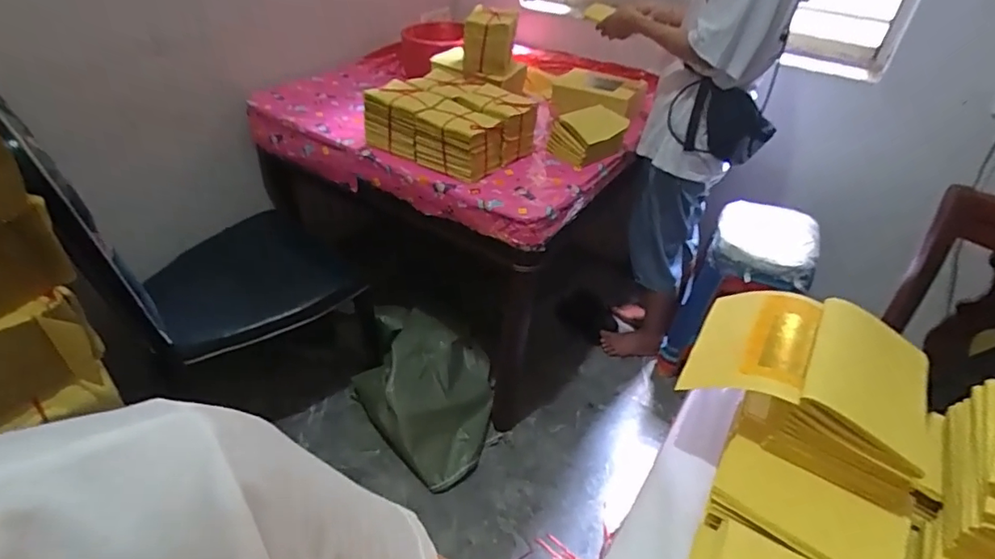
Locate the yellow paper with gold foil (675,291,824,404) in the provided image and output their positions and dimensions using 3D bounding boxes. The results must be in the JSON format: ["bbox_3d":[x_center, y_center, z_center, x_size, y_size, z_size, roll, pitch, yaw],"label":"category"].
[{"bbox_3d":[0.273,0.066,0.580,0.119,0.017,0.154,-1,36,41],"label":"yellow paper with gold foil"}]

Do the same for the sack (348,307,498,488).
[{"bbox_3d":[-0.229,0.339,1.613,0.458,0.234,0.406,19,42,18],"label":"sack"}]

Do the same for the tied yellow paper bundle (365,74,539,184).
[{"bbox_3d":[-0.106,-0.370,1.290,0.373,0.148,0.255,23,43,22],"label":"tied yellow paper bundle"}]

